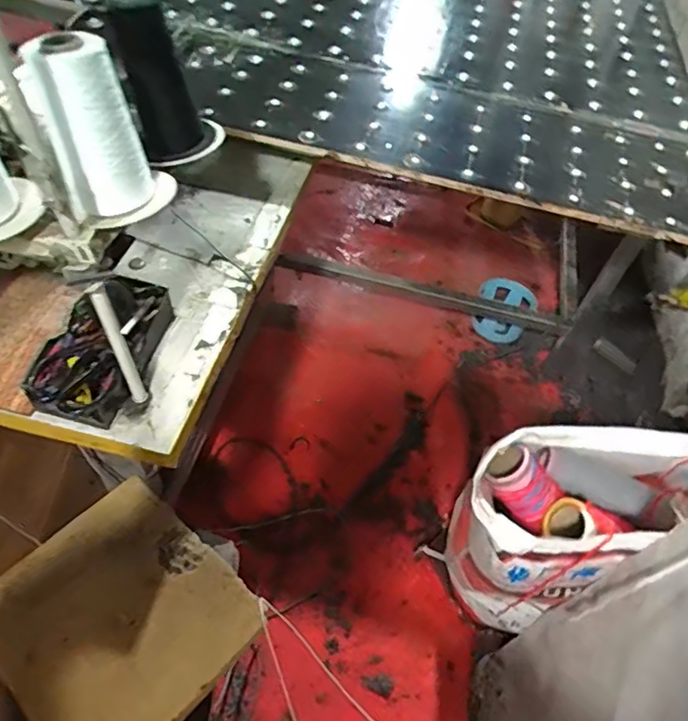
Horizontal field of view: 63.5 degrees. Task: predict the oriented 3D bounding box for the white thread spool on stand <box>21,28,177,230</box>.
[{"bbox_3d":[-0.243,-0.227,0.568,0.108,0.168,0.101,3,53,-4],"label":"white thread spool on stand"}]

